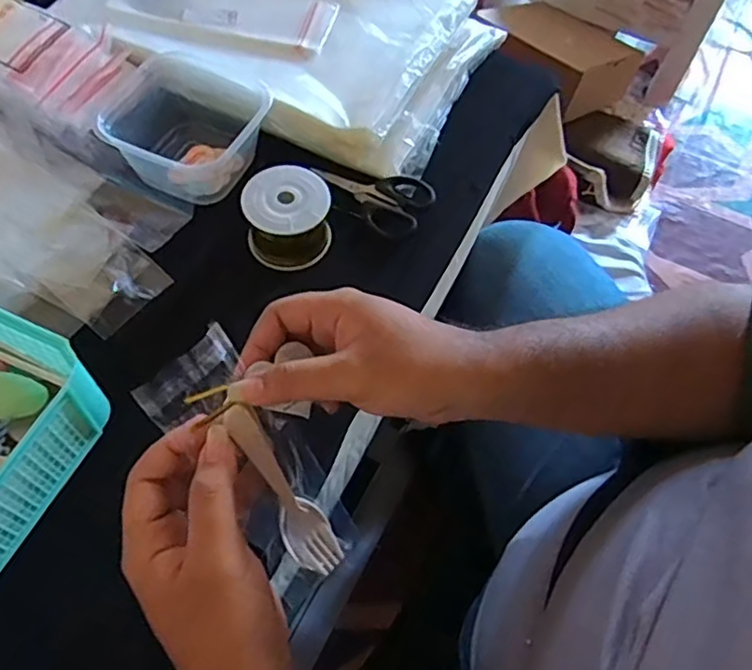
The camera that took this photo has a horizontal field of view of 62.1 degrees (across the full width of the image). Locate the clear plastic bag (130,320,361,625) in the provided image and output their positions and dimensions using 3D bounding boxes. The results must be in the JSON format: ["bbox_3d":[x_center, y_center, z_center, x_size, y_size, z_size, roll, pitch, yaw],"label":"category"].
[{"bbox_3d":[-0.067,0.085,0.370,0.023,0.197,0.064,22,56,43],"label":"clear plastic bag"}]

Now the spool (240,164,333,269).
[{"bbox_3d":[-0.070,-0.088,0.500,0.066,0.056,0.067,1,59,-2],"label":"spool"}]

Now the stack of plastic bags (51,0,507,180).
[{"bbox_3d":[-0.092,-0.304,0.619,0.377,0.042,0.244,23,61,11],"label":"stack of plastic bags"}]

